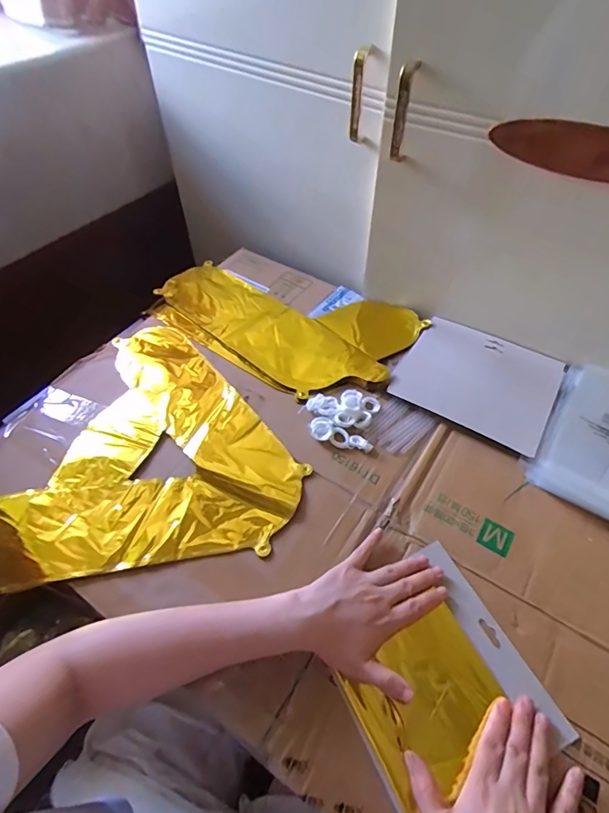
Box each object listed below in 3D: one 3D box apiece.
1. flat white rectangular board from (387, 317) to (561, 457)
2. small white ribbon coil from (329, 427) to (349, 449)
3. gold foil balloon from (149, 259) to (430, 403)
[{"bbox_3d":[0.238,-0.042,0.608,0.196,0.008,0.172,28,58,20],"label":"flat white rectangular board"},{"bbox_3d":[0.044,0.039,0.549,0.023,0.007,0.025,17,55,13],"label":"small white ribbon coil"},{"bbox_3d":[-0.037,-0.143,0.696,0.391,0.024,0.239,29,59,20],"label":"gold foil balloon"}]

